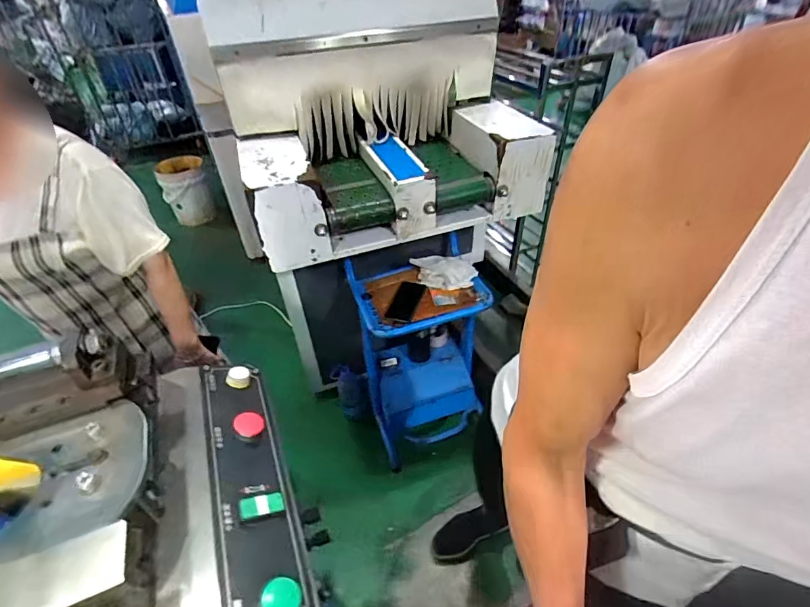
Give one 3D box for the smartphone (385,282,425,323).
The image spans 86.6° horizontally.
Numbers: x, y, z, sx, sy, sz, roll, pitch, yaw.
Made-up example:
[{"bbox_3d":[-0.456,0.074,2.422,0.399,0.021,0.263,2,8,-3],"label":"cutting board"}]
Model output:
[{"bbox_3d":[0.000,-0.006,1.213,0.078,0.009,0.145,12,53,19],"label":"smartphone"}]

